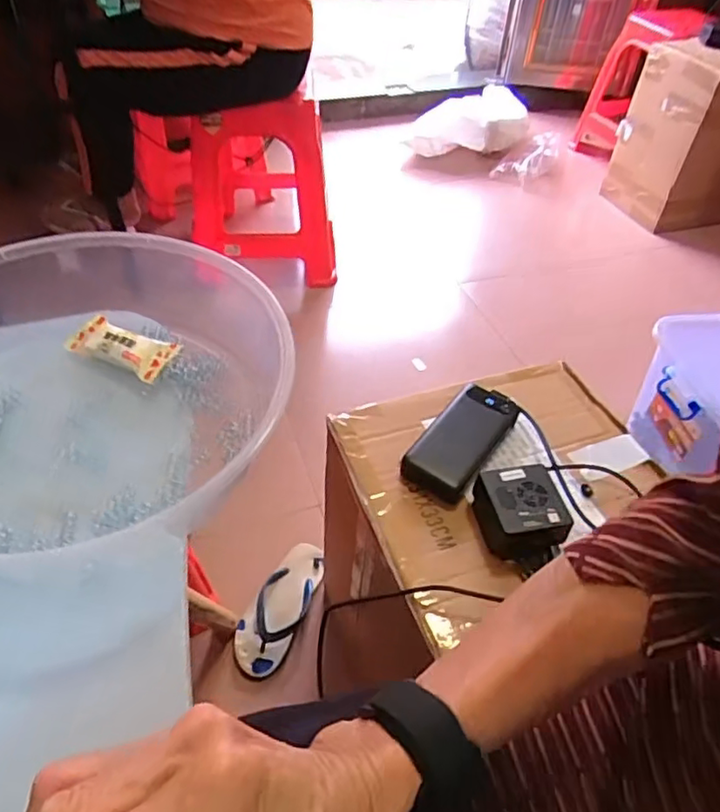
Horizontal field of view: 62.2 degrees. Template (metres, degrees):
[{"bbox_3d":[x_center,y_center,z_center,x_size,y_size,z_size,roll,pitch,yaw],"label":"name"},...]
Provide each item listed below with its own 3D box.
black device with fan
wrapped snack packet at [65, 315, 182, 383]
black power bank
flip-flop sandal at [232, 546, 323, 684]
[{"bbox_3d":[0.159,0.102,0.590,0.073,0.057,0.079,-5,47,-7],"label":"black device with fan"},{"bbox_3d":[-0.157,-0.040,0.393,0.073,0.014,0.032,21,49,17],"label":"wrapped snack packet"},{"bbox_3d":[0.115,0.036,0.675,0.074,0.027,0.160,27,51,22],"label":"black power bank"},{"bbox_3d":[-0.133,0.330,0.990,0.095,0.051,0.239,16,47,12],"label":"flip-flop sandal"}]

